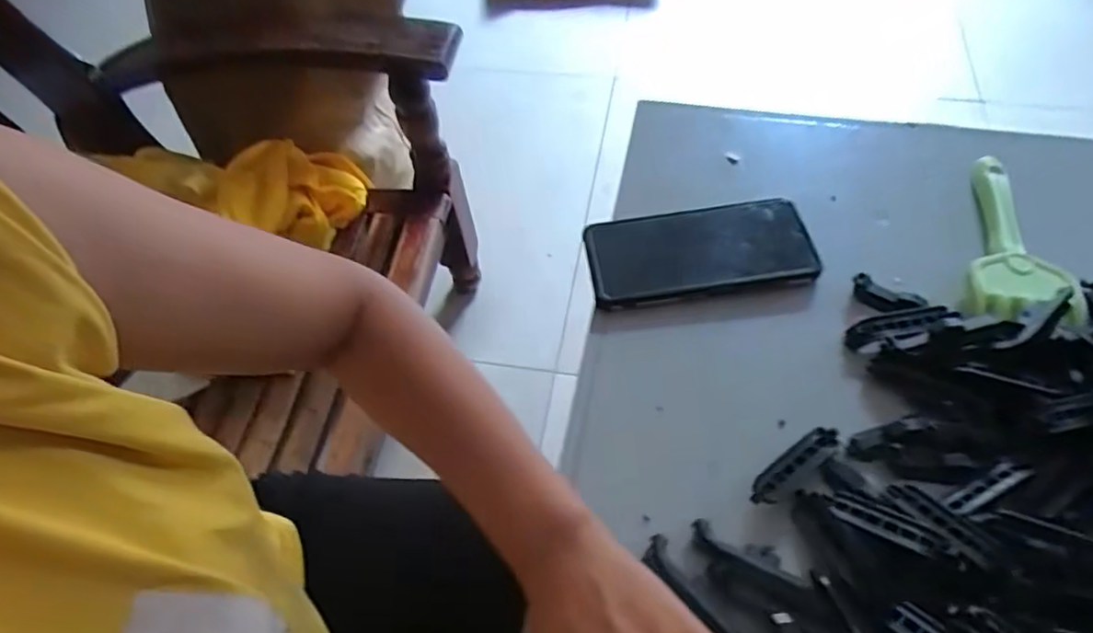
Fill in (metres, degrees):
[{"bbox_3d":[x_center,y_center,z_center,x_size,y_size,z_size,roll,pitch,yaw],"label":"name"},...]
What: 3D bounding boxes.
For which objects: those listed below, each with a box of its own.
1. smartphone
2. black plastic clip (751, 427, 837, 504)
[{"bbox_3d":[0.117,-0.052,0.498,0.166,0.012,0.083,-6,56,1],"label":"smartphone"},{"bbox_3d":[0.153,0.091,0.400,0.072,0.011,0.016,-34,61,-17],"label":"black plastic clip"}]

